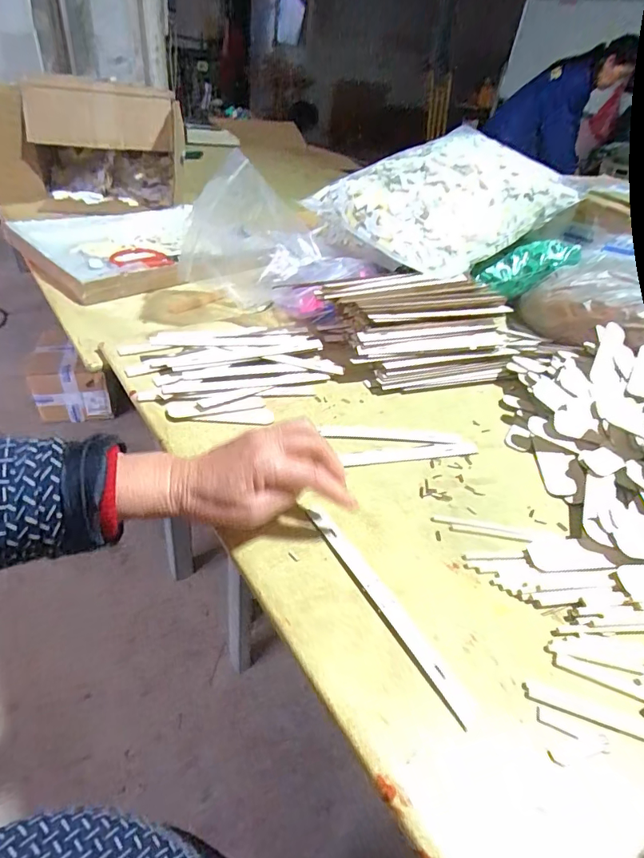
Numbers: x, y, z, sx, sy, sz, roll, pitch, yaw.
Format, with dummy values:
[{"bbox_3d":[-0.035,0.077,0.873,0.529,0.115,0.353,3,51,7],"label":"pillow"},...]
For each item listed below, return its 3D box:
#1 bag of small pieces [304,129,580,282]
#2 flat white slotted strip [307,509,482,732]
[{"bbox_3d":[0.188,-0.360,0.731,0.337,0.149,0.244,-20,46,-31],"label":"bag of small pieces"},{"bbox_3d":[0.047,0.129,0.352,0.019,0.006,0.192,-18,45,-29],"label":"flat white slotted strip"}]

